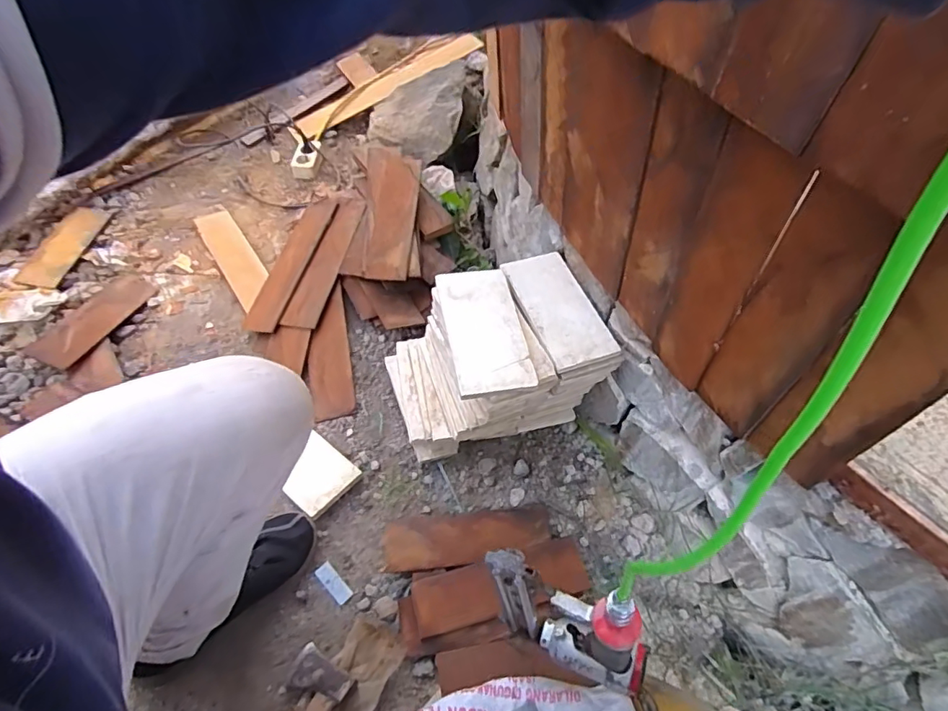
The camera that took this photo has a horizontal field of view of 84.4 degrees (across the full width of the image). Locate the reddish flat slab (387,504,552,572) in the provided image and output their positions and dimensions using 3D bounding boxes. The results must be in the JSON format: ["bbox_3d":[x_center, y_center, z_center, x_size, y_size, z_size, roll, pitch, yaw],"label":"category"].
[{"bbox_3d":[-0.007,0.271,0.782,0.246,0.020,0.077,-6,54,-6],"label":"reddish flat slab"}]

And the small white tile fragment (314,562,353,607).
[{"bbox_3d":[-0.201,0.326,0.748,0.060,0.009,0.023,38,61,24],"label":"small white tile fragment"}]

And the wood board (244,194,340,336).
[{"bbox_3d":[-0.370,-0.195,1.078,0.102,0.009,0.341,-1,58,25],"label":"wood board"}]

